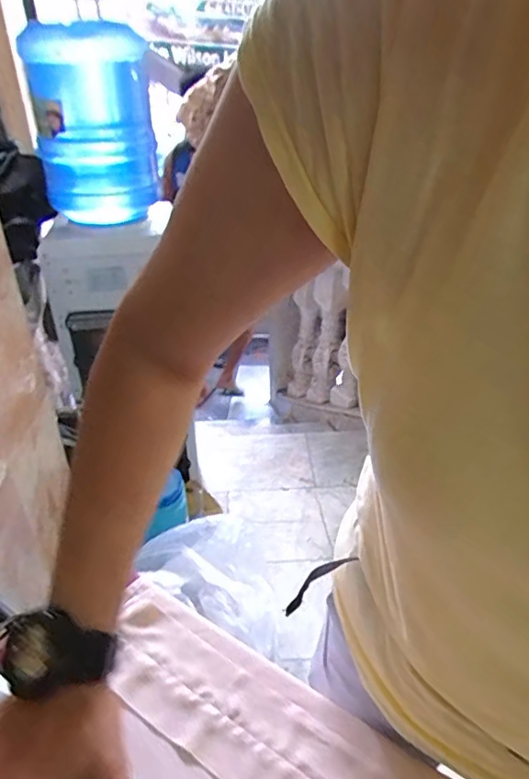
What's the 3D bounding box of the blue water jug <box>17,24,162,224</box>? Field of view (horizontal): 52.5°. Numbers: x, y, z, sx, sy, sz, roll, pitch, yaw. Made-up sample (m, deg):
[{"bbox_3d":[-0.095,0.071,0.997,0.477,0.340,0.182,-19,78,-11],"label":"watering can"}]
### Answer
[{"bbox_3d":[-0.354,-0.540,1.129,0.245,0.360,0.224,-10,35,-13],"label":"blue water jug"}]

